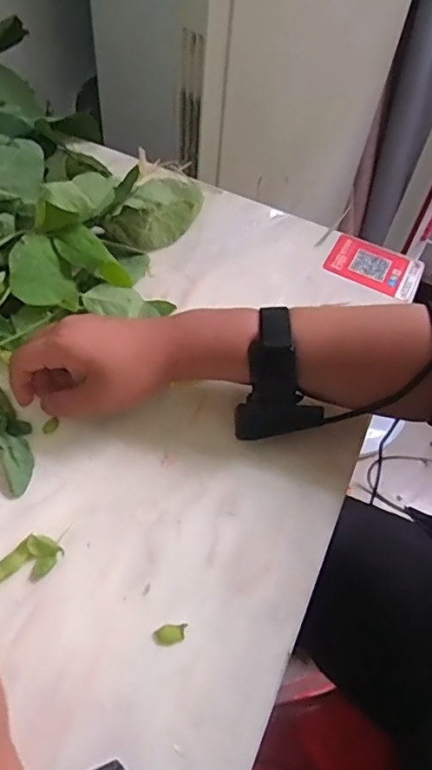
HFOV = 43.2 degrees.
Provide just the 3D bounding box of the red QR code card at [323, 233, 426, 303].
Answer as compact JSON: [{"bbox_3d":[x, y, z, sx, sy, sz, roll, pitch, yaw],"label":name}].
[{"bbox_3d":[0.176,-0.133,0.601,0.100,0.009,0.068,26,56,14],"label":"red QR code card"}]

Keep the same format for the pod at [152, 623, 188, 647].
[{"bbox_3d":[-0.031,0.168,0.367,0.023,0.004,0.013,-3,54,-7],"label":"pod"}]

